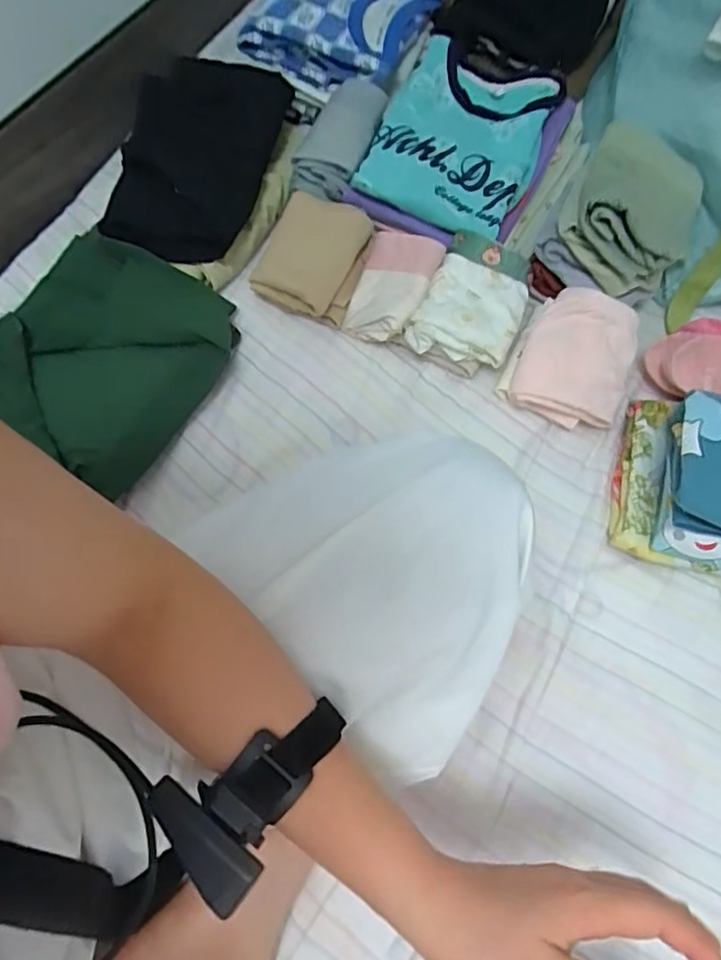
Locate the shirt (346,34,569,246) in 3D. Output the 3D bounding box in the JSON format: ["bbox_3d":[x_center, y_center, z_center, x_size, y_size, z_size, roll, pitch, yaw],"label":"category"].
[{"bbox_3d":[0.093,-0.329,0.572,0.151,0.028,0.184,21,71,11],"label":"shirt"}]

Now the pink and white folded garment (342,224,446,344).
[{"bbox_3d":[0.028,-0.175,0.546,0.070,0.059,0.098,25,71,12],"label":"pink and white folded garment"}]

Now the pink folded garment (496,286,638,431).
[{"bbox_3d":[0.181,-0.101,0.508,0.100,0.064,0.103,23,71,12],"label":"pink folded garment"}]

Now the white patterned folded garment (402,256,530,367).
[{"bbox_3d":[0.096,-0.143,0.540,0.089,0.051,0.091,22,71,11],"label":"white patterned folded garment"}]

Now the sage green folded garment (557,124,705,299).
[{"bbox_3d":[0.230,-0.225,0.498,0.117,0.059,0.115,35,75,-9],"label":"sage green folded garment"}]

